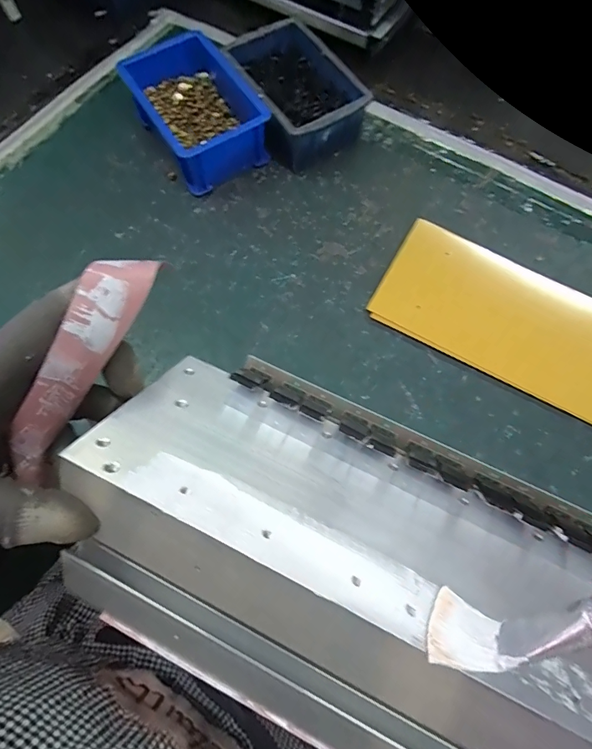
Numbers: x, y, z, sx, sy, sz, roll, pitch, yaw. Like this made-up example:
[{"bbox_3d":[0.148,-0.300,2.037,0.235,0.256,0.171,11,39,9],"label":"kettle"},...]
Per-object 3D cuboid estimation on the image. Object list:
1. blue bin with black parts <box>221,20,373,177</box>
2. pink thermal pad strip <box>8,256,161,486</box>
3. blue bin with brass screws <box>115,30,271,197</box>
[{"bbox_3d":[0.000,-0.289,0.437,0.102,0.054,0.148,-24,72,-9],"label":"blue bin with black parts"},{"bbox_3d":[-0.106,-0.002,0.197,0.019,0.031,0.121,31,95,10],"label":"pink thermal pad strip"},{"bbox_3d":[-0.102,-0.270,0.431,0.101,0.056,0.150,-30,73,-11],"label":"blue bin with brass screws"}]

